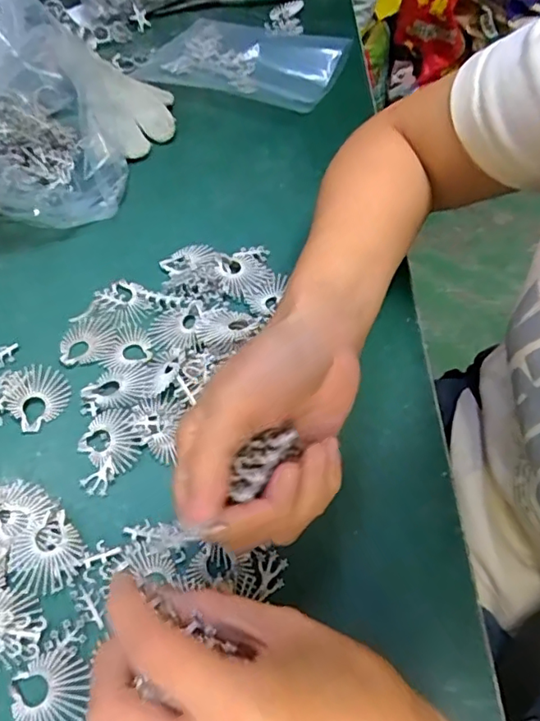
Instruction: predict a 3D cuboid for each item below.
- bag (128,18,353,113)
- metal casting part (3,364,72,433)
[{"bbox_3d":[-0.026,-0.327,0.599,0.209,0.020,0.131,15,58,9],"label":"bag"},{"bbox_3d":[-0.160,0.021,0.380,0.041,0.008,0.045,-36,64,-21],"label":"metal casting part"}]

